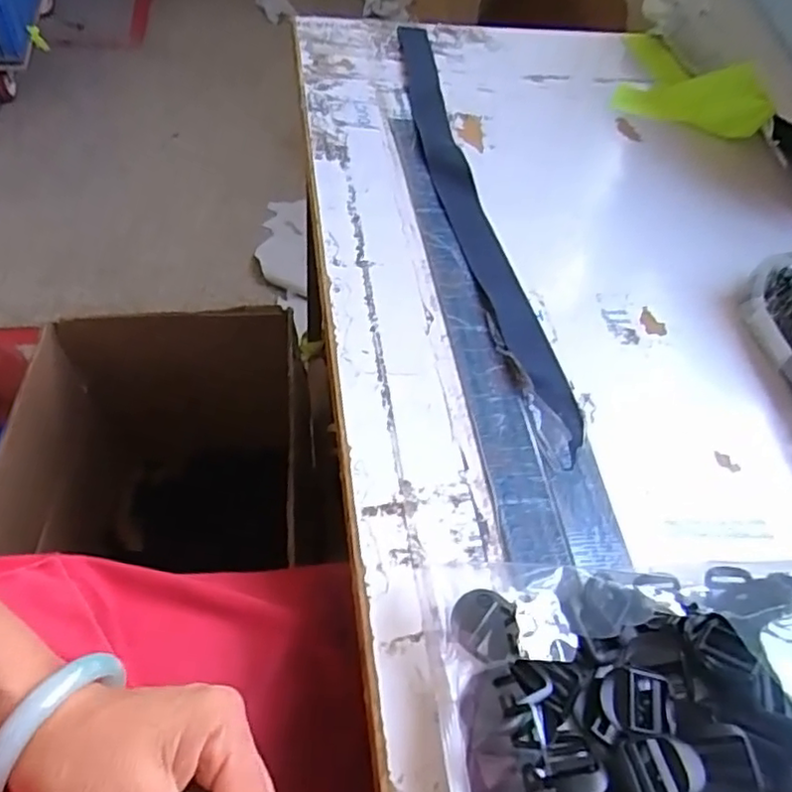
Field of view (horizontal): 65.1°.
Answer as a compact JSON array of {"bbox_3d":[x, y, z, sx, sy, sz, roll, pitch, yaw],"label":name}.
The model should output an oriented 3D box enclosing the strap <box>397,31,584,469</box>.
[{"bbox_3d":[0.062,-0.217,0.608,0.053,0.008,0.639,-4,53,-9],"label":"strap"}]

